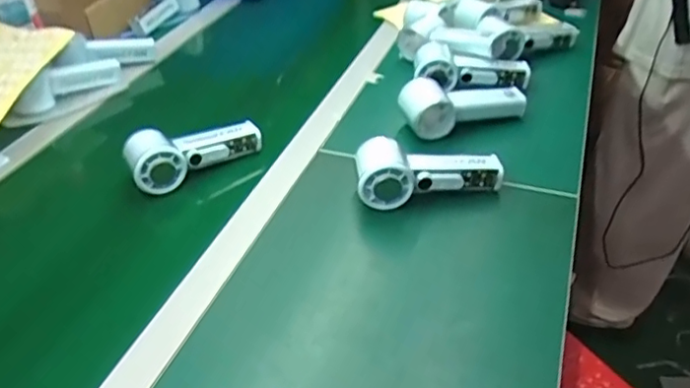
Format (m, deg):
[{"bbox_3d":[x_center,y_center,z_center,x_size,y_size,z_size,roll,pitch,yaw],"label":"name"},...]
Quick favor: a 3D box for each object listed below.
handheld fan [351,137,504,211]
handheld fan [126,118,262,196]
[{"bbox_3d":[0.089,-0.021,0.626,0.153,0.061,0.055,-1,39,5],"label":"handheld fan"},{"bbox_3d":[-0.178,-0.055,0.705,0.157,0.056,0.059,-28,44,-27],"label":"handheld fan"}]

